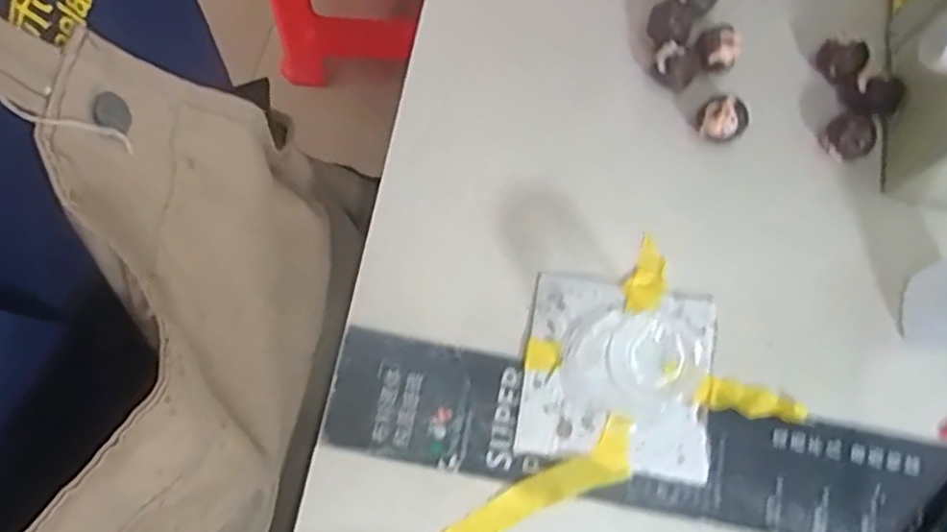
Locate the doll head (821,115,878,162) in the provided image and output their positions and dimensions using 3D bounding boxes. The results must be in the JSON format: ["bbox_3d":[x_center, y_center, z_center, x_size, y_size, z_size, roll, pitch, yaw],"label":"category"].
[{"bbox_3d":[0.197,-0.068,0.353,0.017,0.023,0.023,-35,78,-10],"label":"doll head"}]

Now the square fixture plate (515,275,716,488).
[{"bbox_3d":[0.072,0.053,0.329,0.090,0.013,0.088,10,74,2],"label":"square fixture plate"}]

